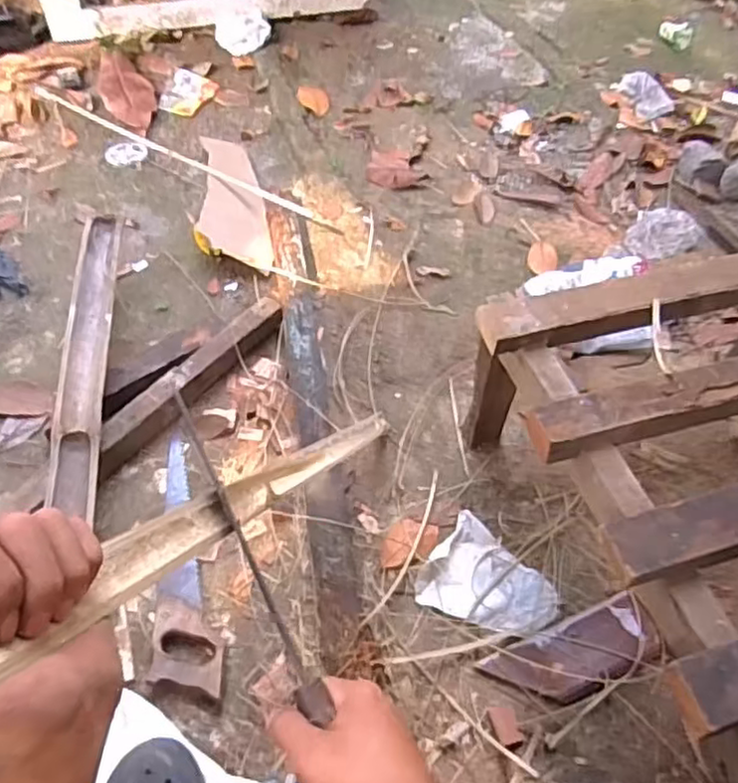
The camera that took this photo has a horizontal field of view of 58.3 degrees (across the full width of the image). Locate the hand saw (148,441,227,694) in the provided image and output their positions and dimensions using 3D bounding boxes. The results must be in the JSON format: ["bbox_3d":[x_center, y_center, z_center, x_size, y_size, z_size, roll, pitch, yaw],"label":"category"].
[{"bbox_3d":[-0.257,0.230,0.960,0.094,0.021,0.401,-5,54,-5],"label":"hand saw"}]

